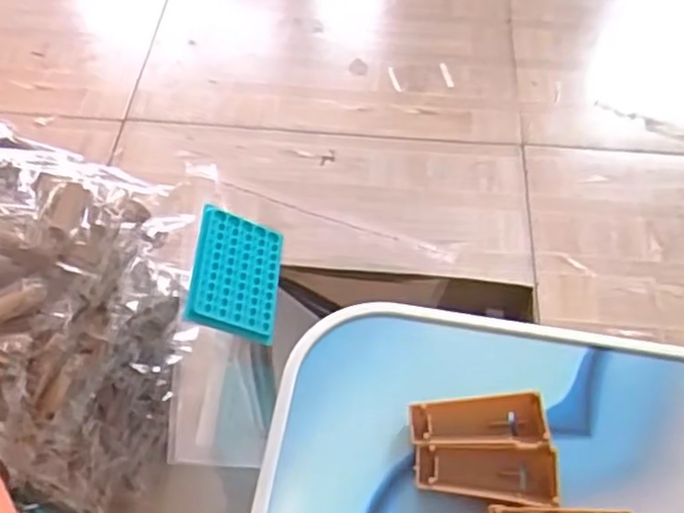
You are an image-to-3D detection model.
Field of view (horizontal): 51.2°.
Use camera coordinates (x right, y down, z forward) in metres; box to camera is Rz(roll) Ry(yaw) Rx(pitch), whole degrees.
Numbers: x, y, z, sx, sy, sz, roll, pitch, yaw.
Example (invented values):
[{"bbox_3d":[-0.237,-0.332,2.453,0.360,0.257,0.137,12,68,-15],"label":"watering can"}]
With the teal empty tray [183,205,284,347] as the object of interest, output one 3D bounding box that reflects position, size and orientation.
[{"bbox_3d":[-0.105,0.019,0.724,0.093,0.013,0.128,18,62,-28],"label":"teal empty tray"}]

